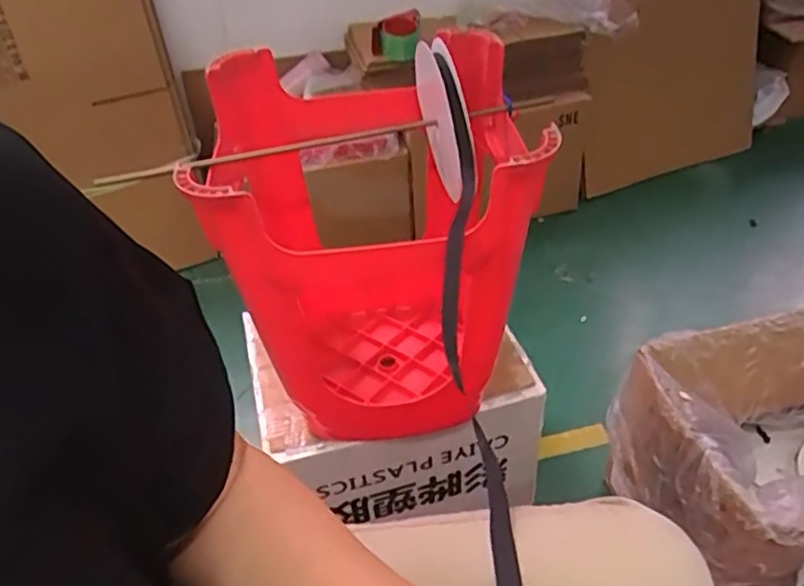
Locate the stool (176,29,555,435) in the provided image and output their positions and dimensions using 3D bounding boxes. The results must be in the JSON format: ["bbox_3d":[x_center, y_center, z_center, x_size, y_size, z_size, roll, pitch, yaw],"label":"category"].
[{"bbox_3d":[-0.033,-0.040,0.843,0.350,0.436,0.354,-6,40,-2],"label":"stool"}]

